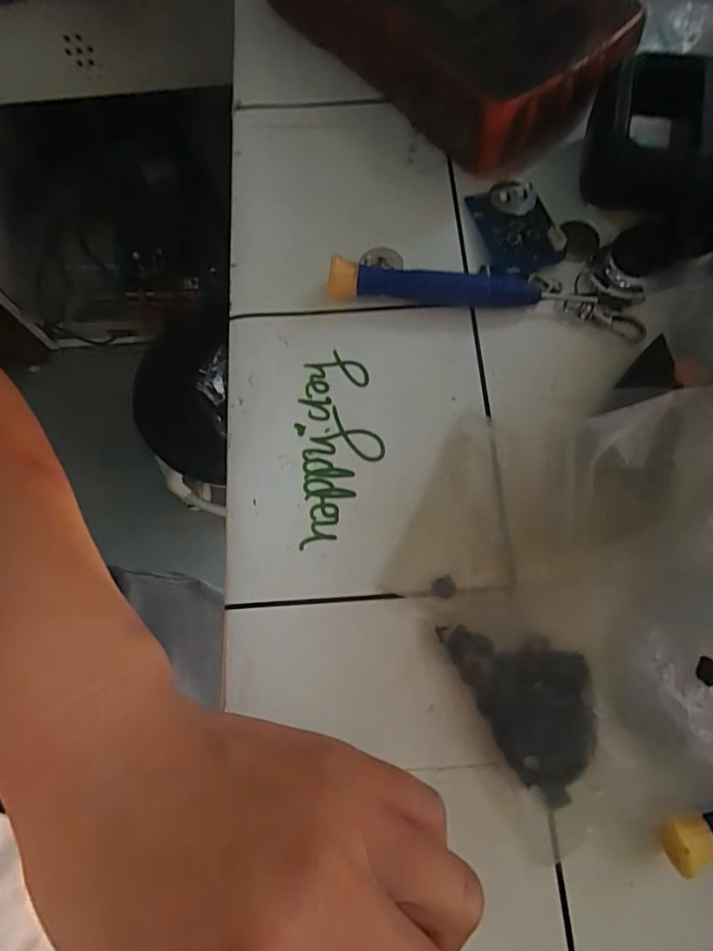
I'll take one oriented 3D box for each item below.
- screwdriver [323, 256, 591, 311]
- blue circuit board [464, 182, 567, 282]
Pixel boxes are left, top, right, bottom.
[{"bbox_3d":[0.041,-0.078,0.213,0.105,0.015,0.011,3,72,3],"label":"screwdriver"},{"bbox_3d":[0.068,-0.106,0.224,0.035,0.004,0.047,-11,72,-1],"label":"blue circuit board"}]

